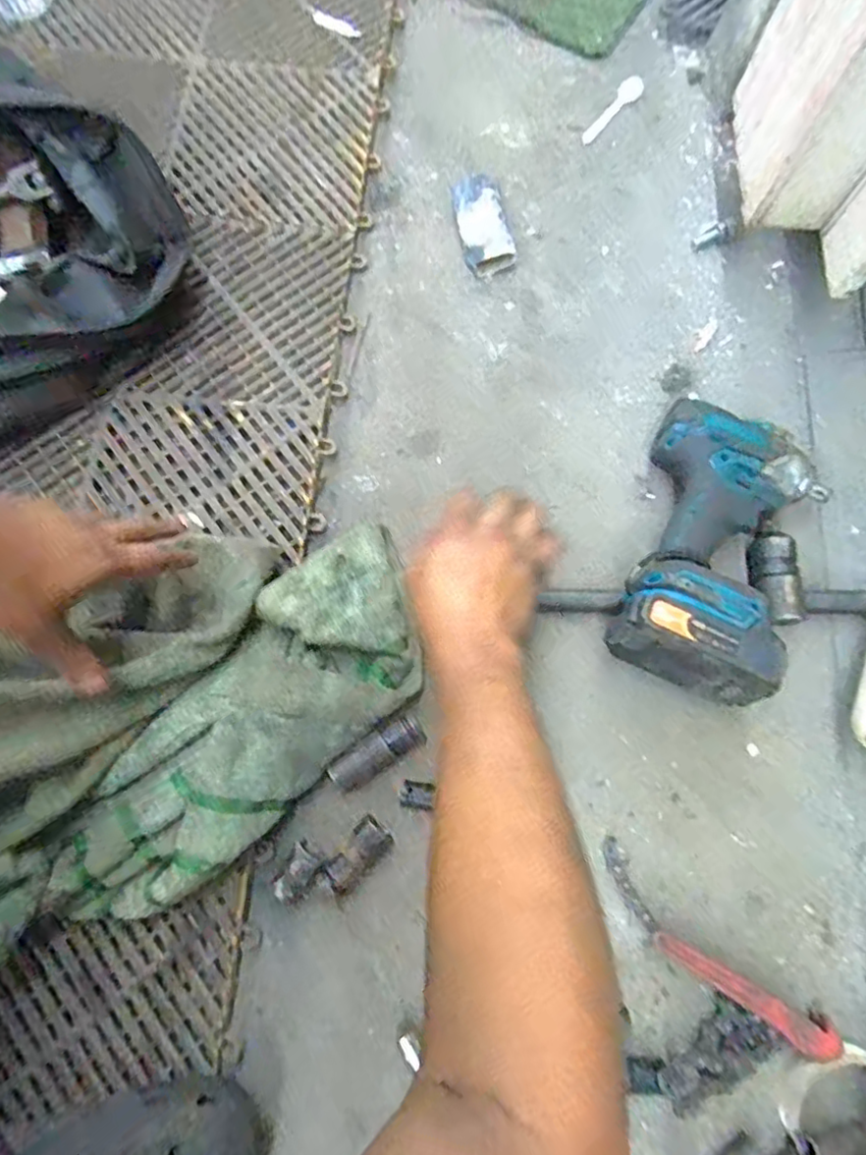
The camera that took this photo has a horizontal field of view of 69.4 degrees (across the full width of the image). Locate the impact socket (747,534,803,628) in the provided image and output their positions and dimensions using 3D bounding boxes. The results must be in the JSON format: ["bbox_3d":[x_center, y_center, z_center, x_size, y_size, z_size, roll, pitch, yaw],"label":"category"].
[{"bbox_3d":[0.287,0.002,0.525,0.034,0.025,0.080,-1,77,0],"label":"impact socket"}]

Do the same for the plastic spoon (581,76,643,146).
[{"bbox_3d":[0.197,-0.514,0.686,0.022,0.004,0.112,38,79,8],"label":"plastic spoon"}]

